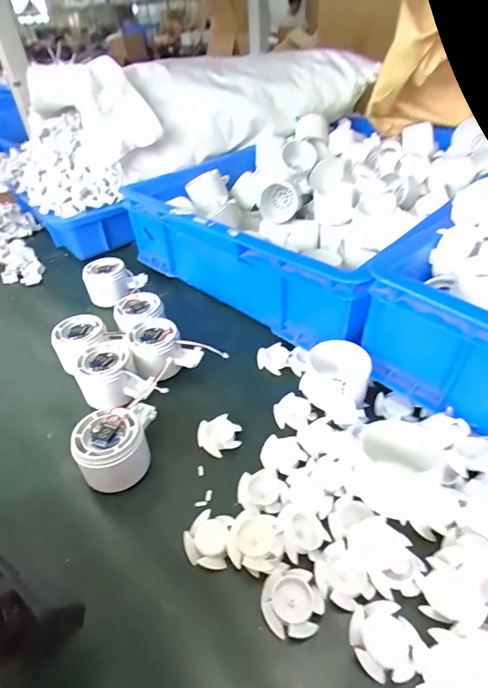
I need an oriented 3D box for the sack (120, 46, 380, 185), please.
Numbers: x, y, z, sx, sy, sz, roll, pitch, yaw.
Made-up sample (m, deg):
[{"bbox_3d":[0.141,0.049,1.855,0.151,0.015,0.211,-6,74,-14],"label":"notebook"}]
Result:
[{"bbox_3d":[-0.011,-0.477,0.777,0.538,0.155,0.231,-20,43,-16],"label":"sack"}]

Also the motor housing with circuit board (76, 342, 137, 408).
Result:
[{"bbox_3d":[-0.144,0.036,0.413,0.058,0.049,0.064,-20,43,-16],"label":"motor housing with circuit board"}]

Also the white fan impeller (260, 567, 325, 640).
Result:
[{"bbox_3d":[0.033,0.177,0.266,0.040,0.011,0.041,-3,41,3],"label":"white fan impeller"}]

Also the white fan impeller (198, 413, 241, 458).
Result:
[{"bbox_3d":[-0.024,0.089,0.376,0.040,0.012,0.035,-24,44,-20],"label":"white fan impeller"}]

